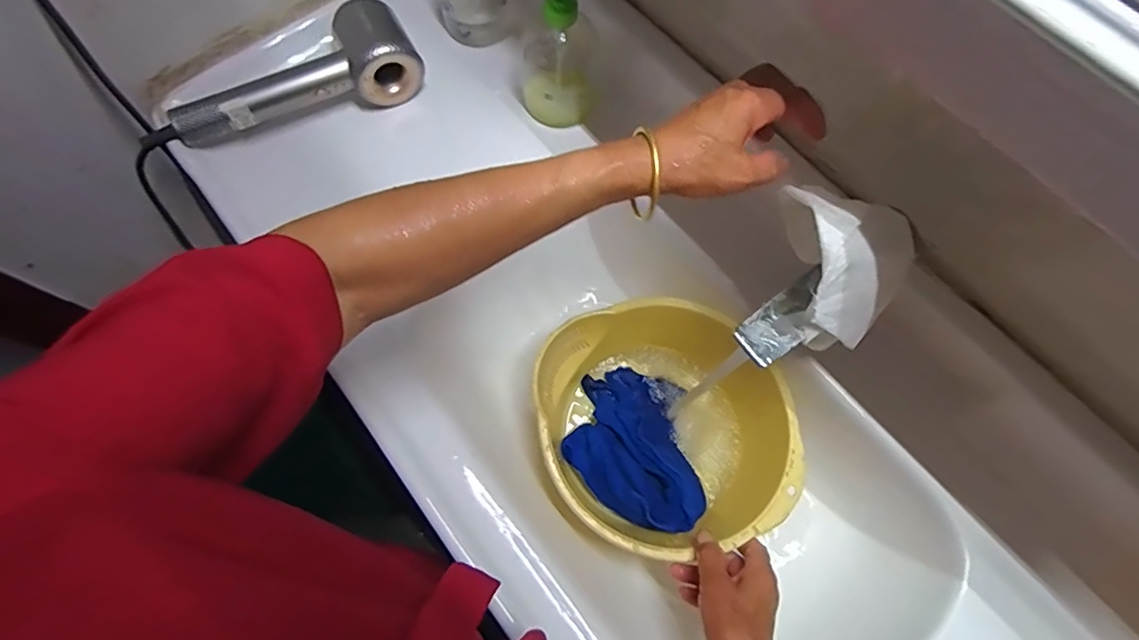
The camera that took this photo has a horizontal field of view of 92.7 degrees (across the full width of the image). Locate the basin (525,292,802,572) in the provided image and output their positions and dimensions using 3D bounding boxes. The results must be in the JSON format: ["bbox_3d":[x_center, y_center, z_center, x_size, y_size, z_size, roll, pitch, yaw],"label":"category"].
[{"bbox_3d":[0.091,0.107,0.554,0.227,0.108,0.231,0,70,0],"label":"basin"}]

